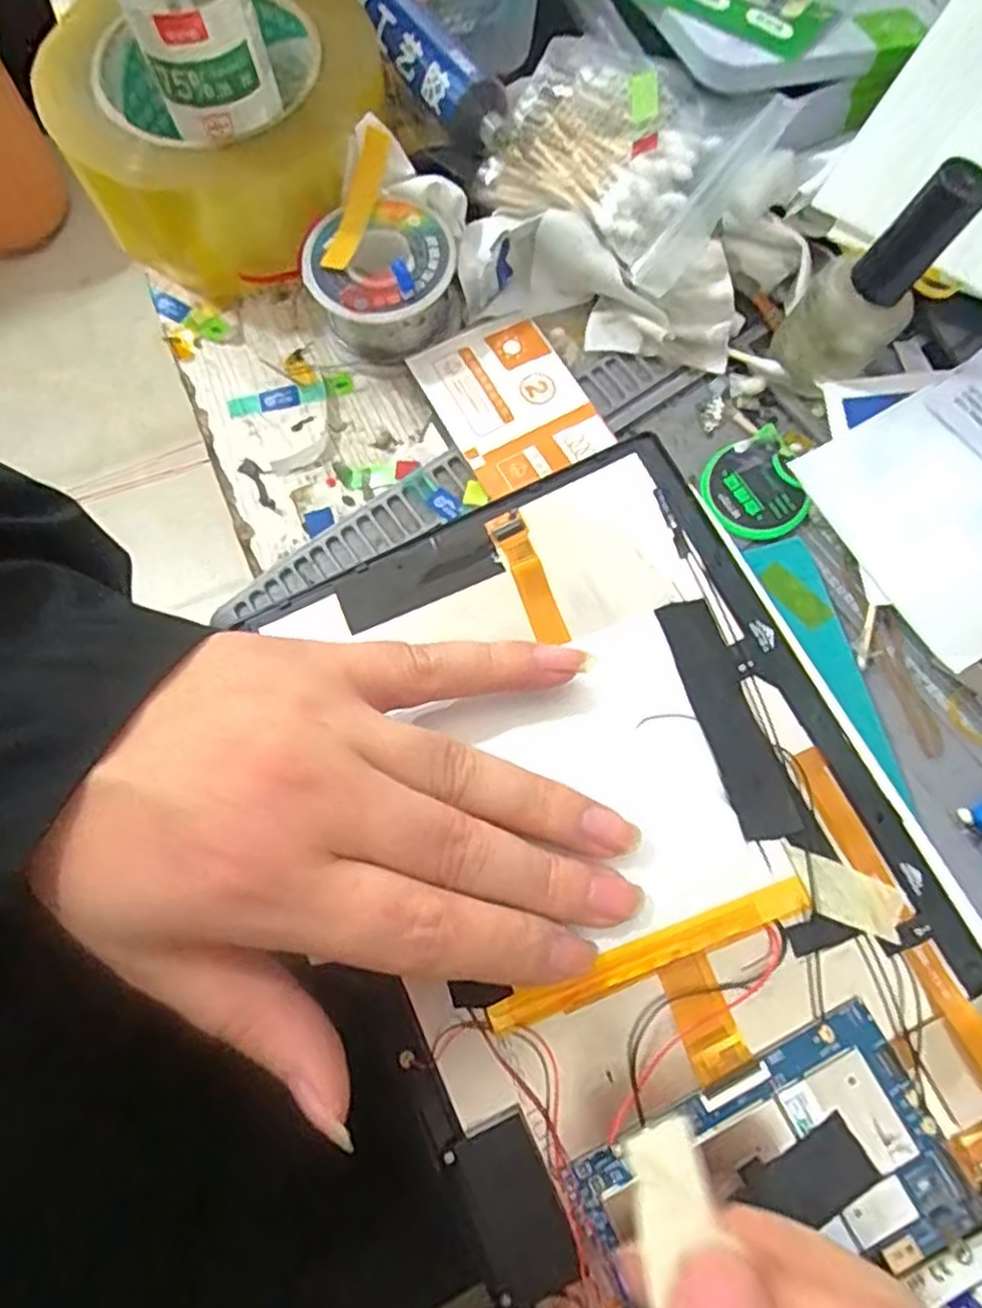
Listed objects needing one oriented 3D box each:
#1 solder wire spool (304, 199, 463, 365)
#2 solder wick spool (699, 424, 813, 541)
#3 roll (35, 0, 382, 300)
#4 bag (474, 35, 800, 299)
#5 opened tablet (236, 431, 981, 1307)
[{"bbox_3d":[-0.039,-0.138,0.266,0.053,0.034,0.048,-8,74,-1],"label":"solder wire spool"},{"bbox_3d":[0.092,-0.058,0.251,0.034,0.004,0.037,0,74,1],"label":"solder wick spool"},{"bbox_3d":[-0.103,-0.209,0.281,0.118,0.046,0.118,0,74,1],"label":"roll"},{"bbox_3d":[0.045,-0.181,0.266,0.099,0.041,0.072,39,79,11],"label":"bag"},{"bbox_3d":[0.037,0.057,0.208,0.152,0.010,0.232,-25,75,-6],"label":"opened tablet"}]

